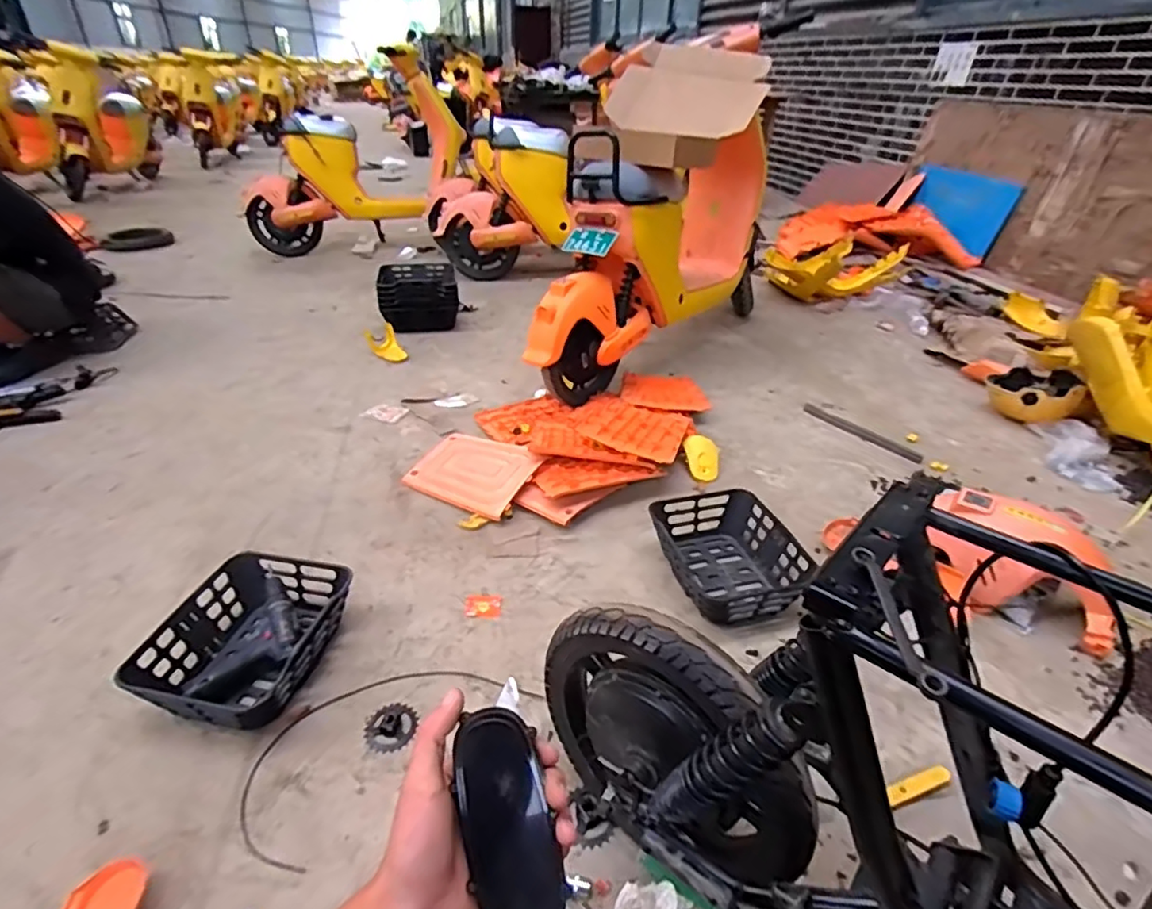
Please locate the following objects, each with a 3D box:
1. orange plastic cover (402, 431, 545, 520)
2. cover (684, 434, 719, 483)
[{"bbox_3d":[-0.276,0.039,1.577,0.329,0.023,0.240,16,50,26],"label":"orange plastic cover"},{"bbox_3d":[0.355,0.011,1.669,0.102,0.030,0.150,6,60,-11],"label":"cover"}]

